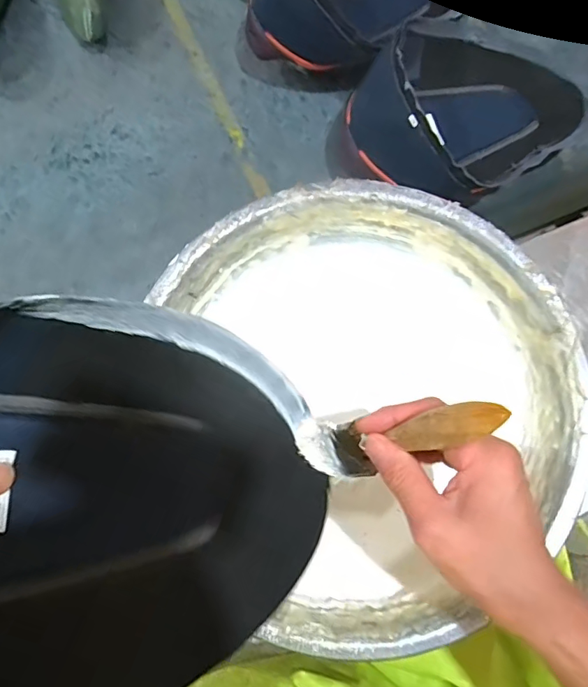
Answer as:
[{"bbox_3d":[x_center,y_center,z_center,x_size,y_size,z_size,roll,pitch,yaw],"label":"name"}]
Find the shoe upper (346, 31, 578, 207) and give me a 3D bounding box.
[{"bbox_3d":[0.179,-0.241,0.484,0.248,0.110,0.168,-39,77,-8],"label":"shoe upper"}]

